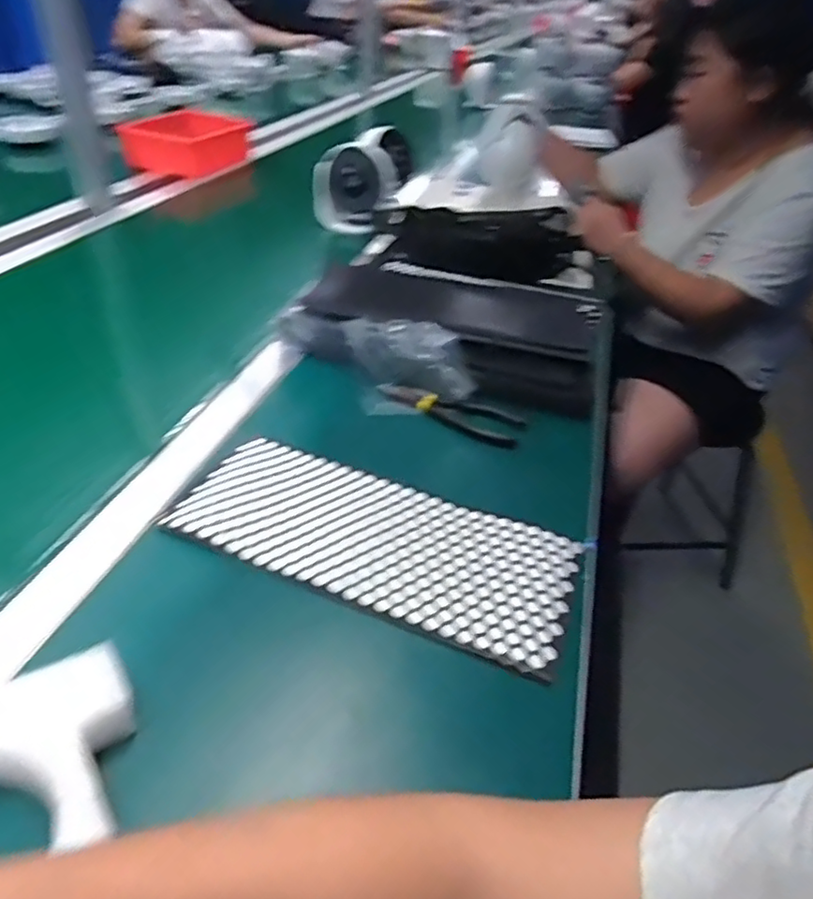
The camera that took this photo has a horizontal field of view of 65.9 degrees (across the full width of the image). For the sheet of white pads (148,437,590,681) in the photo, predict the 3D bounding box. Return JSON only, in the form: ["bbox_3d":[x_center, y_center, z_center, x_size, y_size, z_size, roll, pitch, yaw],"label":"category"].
[{"bbox_3d":[-0.025,0.070,0.505,0.311,0.009,0.131,18,40,13],"label":"sheet of white pads"}]

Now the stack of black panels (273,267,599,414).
[{"bbox_3d":[0.039,-0.142,0.726,0.346,0.055,0.175,12,39,7],"label":"stack of black panels"}]

